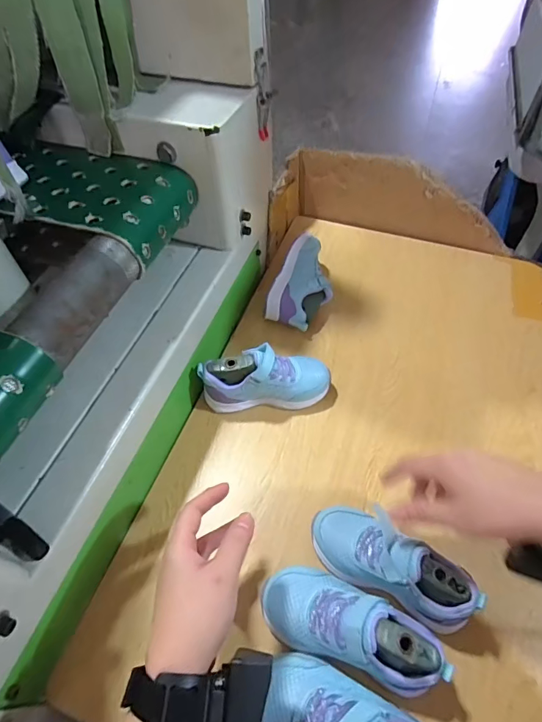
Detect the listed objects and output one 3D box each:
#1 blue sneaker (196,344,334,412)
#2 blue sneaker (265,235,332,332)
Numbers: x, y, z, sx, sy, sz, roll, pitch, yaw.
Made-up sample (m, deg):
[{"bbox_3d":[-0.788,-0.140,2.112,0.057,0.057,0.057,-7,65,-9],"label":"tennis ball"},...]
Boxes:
[{"bbox_3d":[-0.006,0.026,0.557,0.169,0.081,0.058,-4,55,-4],"label":"blue sneaker"},{"bbox_3d":[0.053,-0.120,0.661,0.081,0.078,0.140,20,57,12],"label":"blue sneaker"}]

